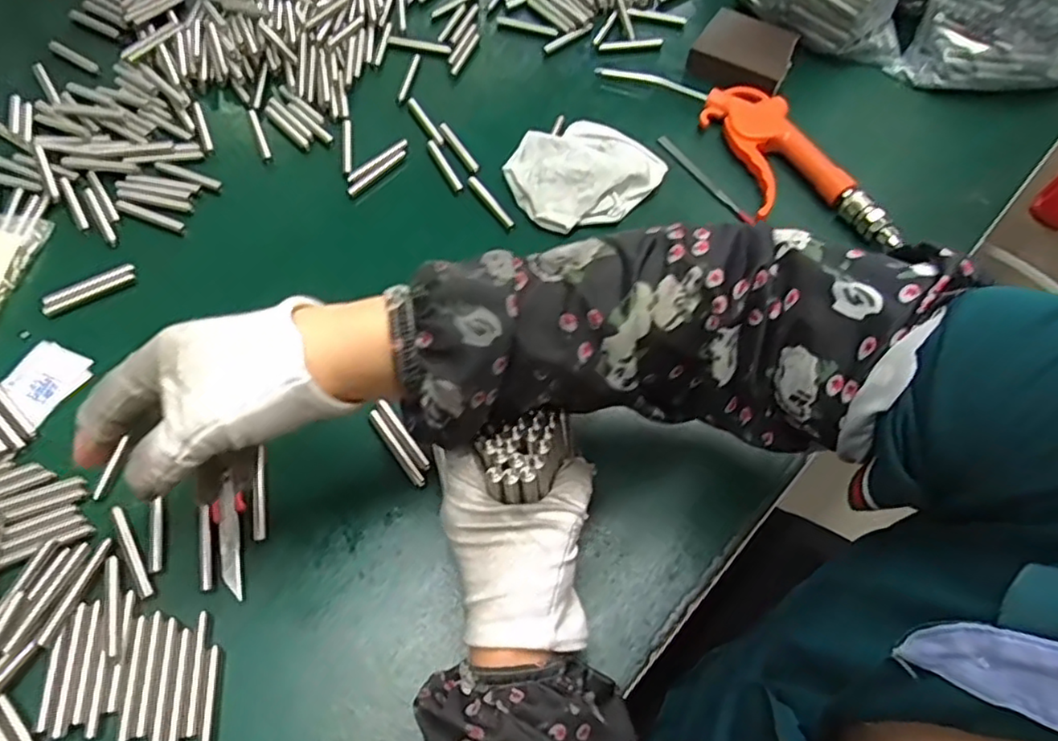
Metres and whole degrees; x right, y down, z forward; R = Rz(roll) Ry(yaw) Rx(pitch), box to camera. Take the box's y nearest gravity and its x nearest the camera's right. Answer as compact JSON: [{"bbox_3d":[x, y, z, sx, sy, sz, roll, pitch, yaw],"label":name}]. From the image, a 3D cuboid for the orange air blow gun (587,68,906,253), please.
[{"bbox_3d":[0.173,-0.182,0.504,0.088,0.027,0.259,-27,66,-15],"label":"orange air blow gun"}]

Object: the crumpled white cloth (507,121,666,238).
[{"bbox_3d":[0.043,-0.150,0.482,0.109,0.033,0.082,-19,64,-12],"label":"crumpled white cloth"}]

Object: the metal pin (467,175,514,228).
[{"bbox_3d":[-0.030,-0.128,0.482,0.007,0.004,0.057,-31,67,-17],"label":"metal pin"}]

